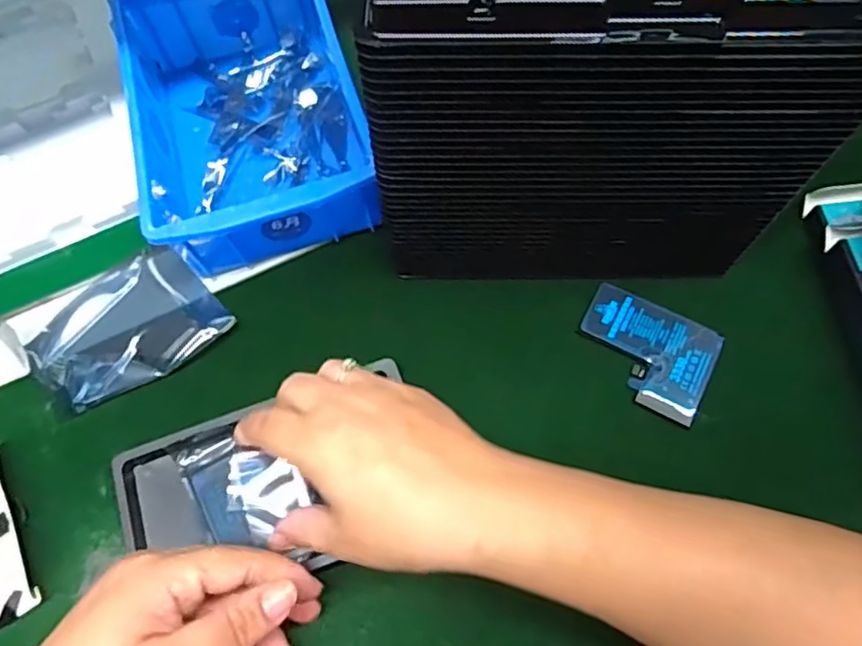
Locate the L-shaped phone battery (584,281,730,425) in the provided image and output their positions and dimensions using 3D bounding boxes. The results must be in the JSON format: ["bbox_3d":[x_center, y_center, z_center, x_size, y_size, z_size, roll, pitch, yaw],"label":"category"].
[{"bbox_3d":[0.122,0.015,0.346,0.075,0.004,0.060,27,72,13],"label":"L-shaped phone battery"}]

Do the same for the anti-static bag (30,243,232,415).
[{"bbox_3d":[-0.183,0.004,0.367,0.104,0.009,0.079,-38,72,-12],"label":"anti-static bag"}]

